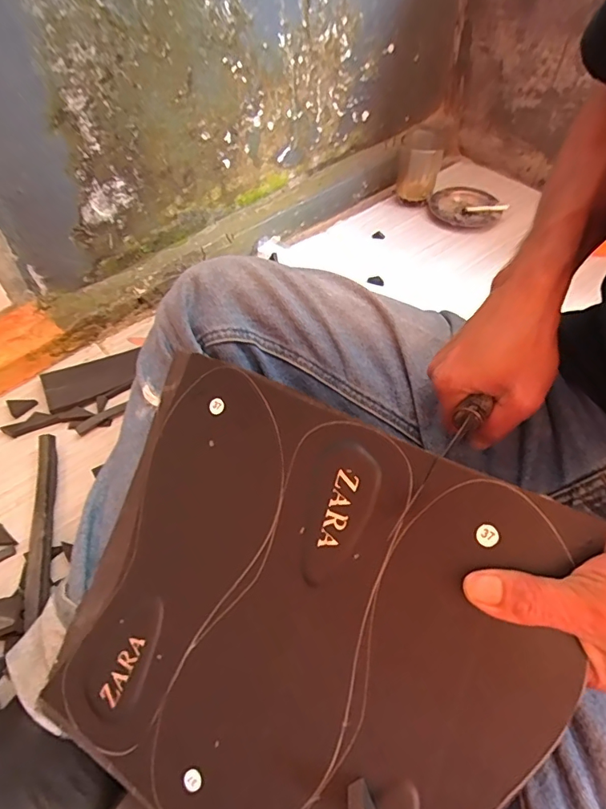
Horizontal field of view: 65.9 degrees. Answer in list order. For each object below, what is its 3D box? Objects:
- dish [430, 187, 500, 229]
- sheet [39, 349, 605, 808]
[{"bbox_3d":[0.270,-0.328,0.783,0.111,0.019,0.100,13,55,11],"label":"dish"},{"bbox_3d":[-0.022,0.125,0.270,0.284,0.008,0.251,23,88,23],"label":"sheet"}]

